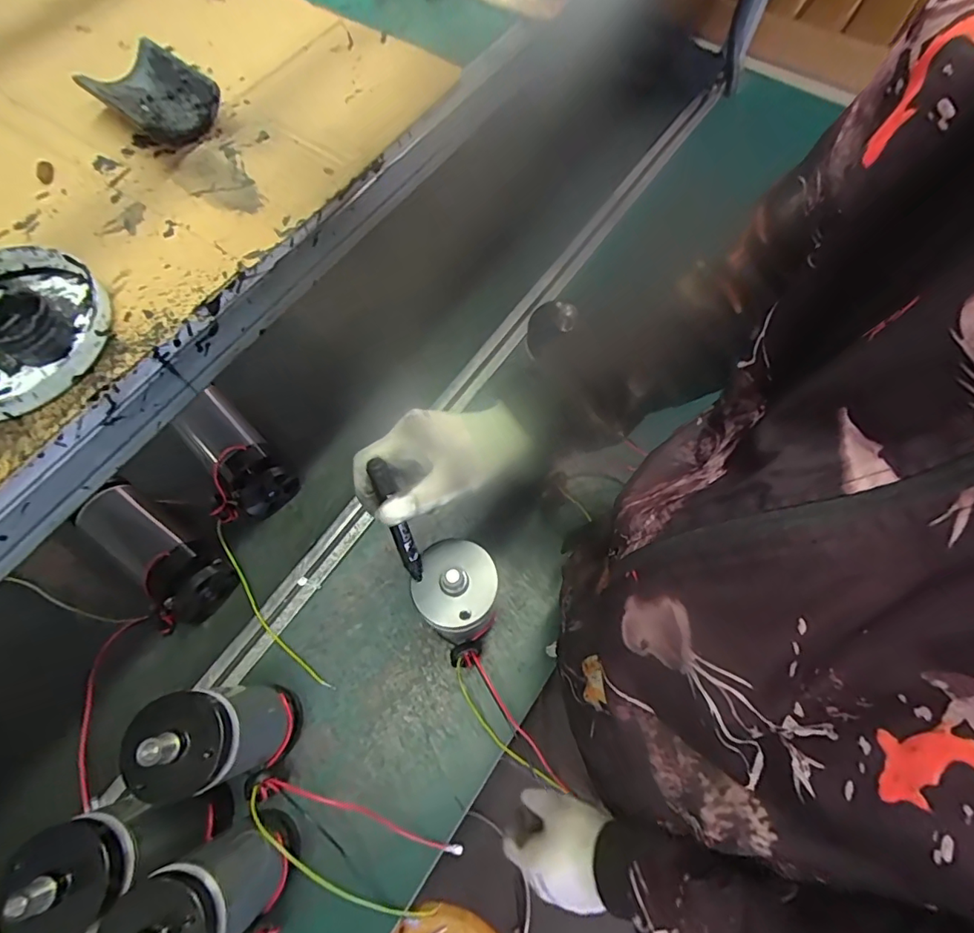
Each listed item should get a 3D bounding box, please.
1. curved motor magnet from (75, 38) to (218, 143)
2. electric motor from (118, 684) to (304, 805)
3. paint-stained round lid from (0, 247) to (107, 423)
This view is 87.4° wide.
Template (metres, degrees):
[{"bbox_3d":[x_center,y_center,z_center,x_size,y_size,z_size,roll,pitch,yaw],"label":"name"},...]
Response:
[{"bbox_3d":[-0.269,-0.305,0.419,0.124,0.030,0.071,39,74,14],"label":"curved motor magnet"},{"bbox_3d":[-0.251,0.260,0.500,0.074,0.236,0.083,-13,69,-5],"label":"electric motor"},{"bbox_3d":[-0.304,-0.087,0.313,0.121,0.034,0.138,-41,74,-14],"label":"paint-stained round lid"}]

